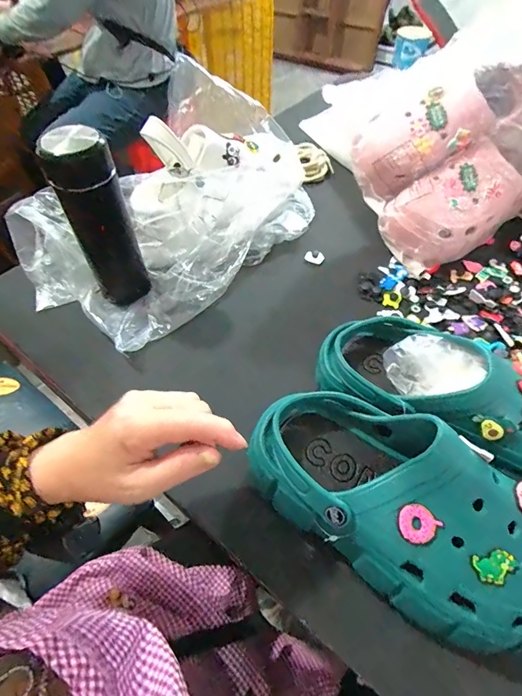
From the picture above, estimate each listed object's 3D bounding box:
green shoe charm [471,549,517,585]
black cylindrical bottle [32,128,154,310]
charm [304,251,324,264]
[{"bbox_3d":[0.159,0.149,0.261,0.026,0.004,0.019,-22,70,10],"label":"green shoe charm"},{"bbox_3d":[-0.179,-0.135,0.437,0.062,0.206,0.055,-26,58,-17],"label":"black cylindrical bottle"},{"bbox_3d":[0.076,-0.129,0.550,0.028,0.009,0.017,8,54,6],"label":"charm"}]

